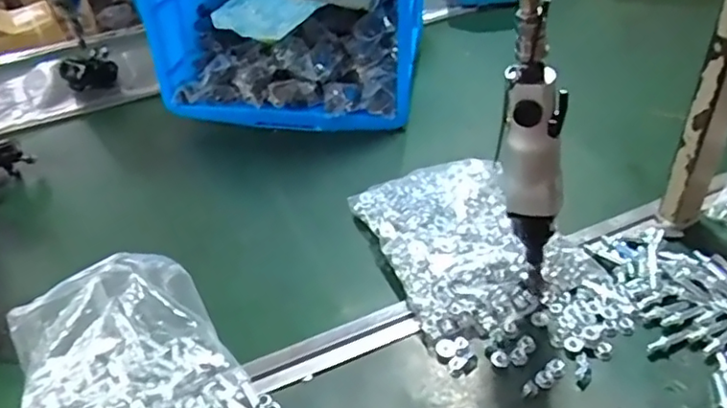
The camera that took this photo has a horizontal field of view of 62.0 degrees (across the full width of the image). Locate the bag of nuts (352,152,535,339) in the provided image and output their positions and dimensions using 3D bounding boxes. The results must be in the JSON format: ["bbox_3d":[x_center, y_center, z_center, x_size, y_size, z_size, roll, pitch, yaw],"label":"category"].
[{"bbox_3d":[0.097,0.035,0.676,0.157,0.043,0.240,-17,41,-13],"label":"bag of nuts"}]

